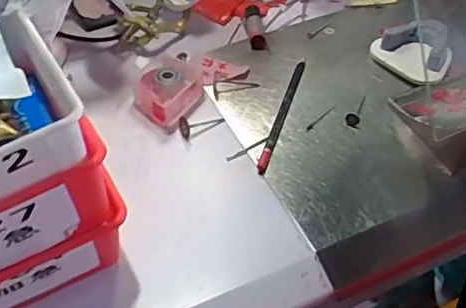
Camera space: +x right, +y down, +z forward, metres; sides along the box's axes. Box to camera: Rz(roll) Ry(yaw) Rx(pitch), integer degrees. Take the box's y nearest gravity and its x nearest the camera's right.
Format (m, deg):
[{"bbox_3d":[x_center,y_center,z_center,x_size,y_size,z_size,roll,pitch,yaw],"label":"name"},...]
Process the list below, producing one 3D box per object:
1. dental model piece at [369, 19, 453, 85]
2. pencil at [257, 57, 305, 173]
[{"bbox_3d":[0.189,-0.105,0.595,0.065,0.034,0.080,-31,56,-25],"label":"dental model piece"},{"bbox_3d":[0.047,-0.039,0.559,0.011,0.008,0.151,15,50,11],"label":"pencil"}]

